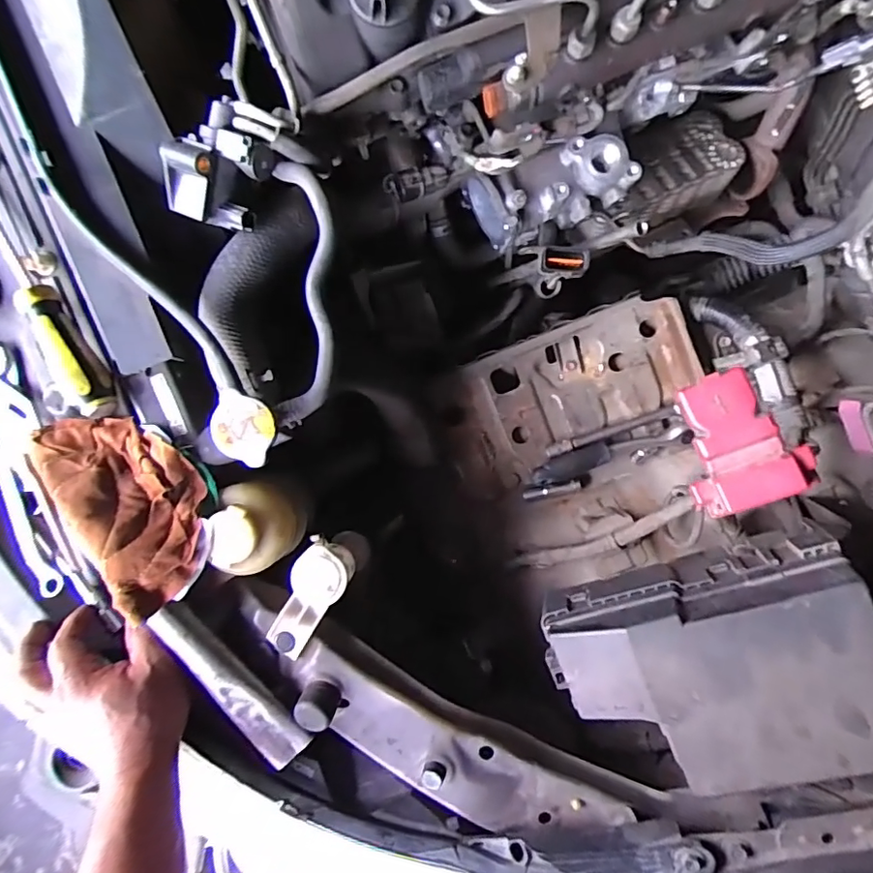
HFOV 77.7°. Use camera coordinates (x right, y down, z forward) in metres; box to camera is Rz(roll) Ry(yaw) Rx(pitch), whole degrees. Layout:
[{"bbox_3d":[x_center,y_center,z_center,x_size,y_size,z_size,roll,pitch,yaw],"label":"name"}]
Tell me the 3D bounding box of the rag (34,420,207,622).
[{"bbox_3d":[-0.237,0.043,0.401,0.154,0.041,0.097,37,92,0],"label":"rag"}]

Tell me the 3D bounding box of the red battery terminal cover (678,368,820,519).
[{"bbox_3d":[0.219,0.005,0.402,0.076,0.033,0.098,-26,82,21],"label":"red battery terminal cover"}]

